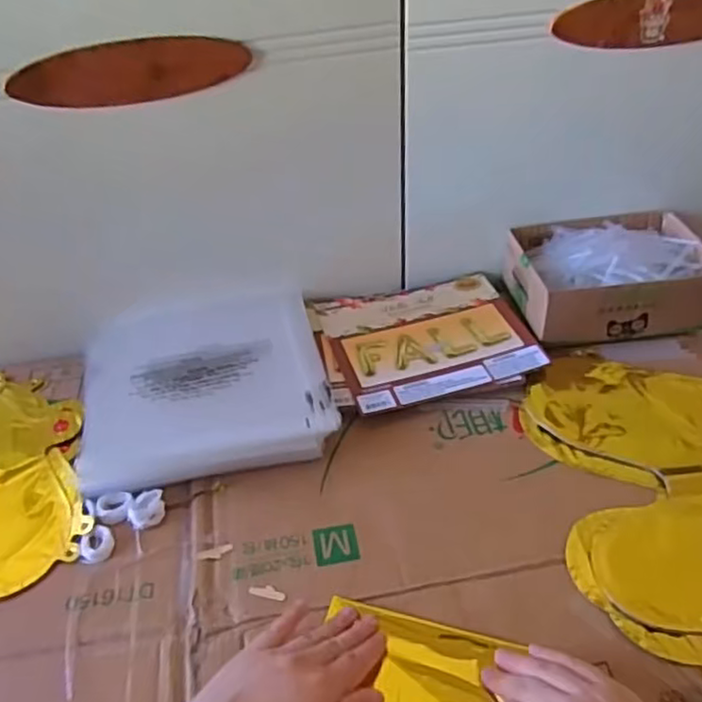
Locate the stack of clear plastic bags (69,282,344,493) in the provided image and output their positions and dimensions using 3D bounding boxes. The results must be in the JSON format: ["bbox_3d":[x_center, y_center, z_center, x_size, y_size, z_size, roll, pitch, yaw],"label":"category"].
[{"bbox_3d":[-0.138,0.021,0.640,0.221,0.033,0.231,-8,42,-5],"label":"stack of clear plastic bags"}]

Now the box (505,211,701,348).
[{"bbox_3d":[0.263,-0.081,0.696,0.191,0.073,0.143,-5,42,-3],"label":"box"}]

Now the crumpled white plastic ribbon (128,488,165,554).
[{"bbox_3d":[-0.165,0.137,0.545,0.028,0.011,0.049,-13,43,-10],"label":"crumpled white plastic ribbon"}]

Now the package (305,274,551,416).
[{"bbox_3d":[0.072,-0.014,0.681,0.205,0.016,0.173,-10,43,-8],"label":"package"}]

